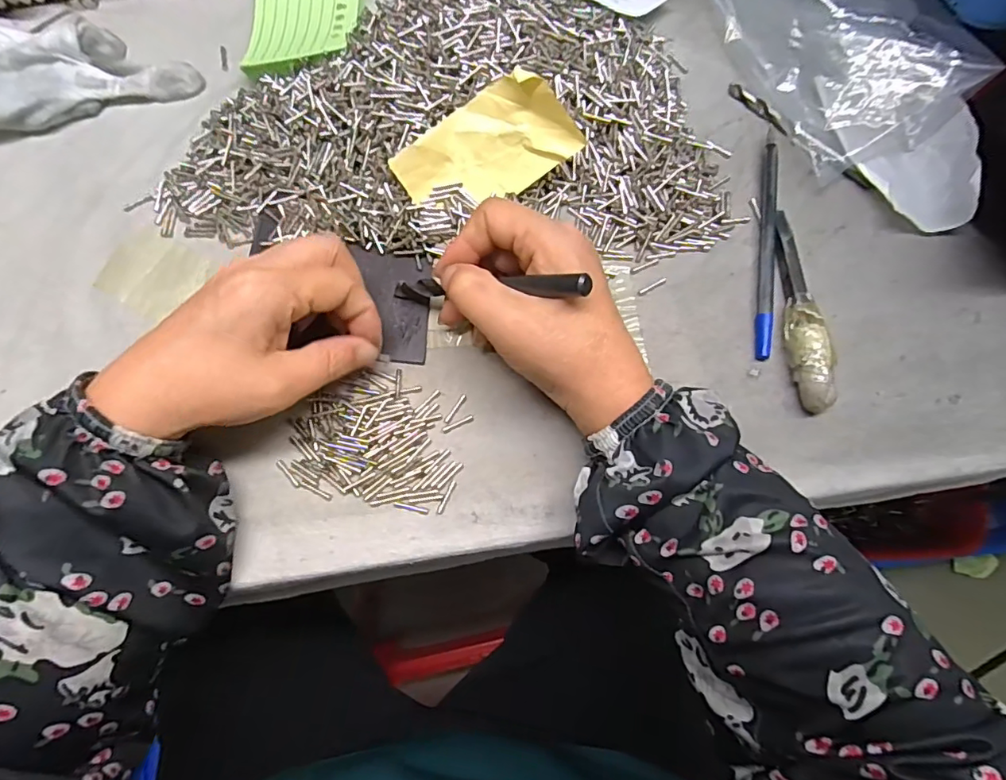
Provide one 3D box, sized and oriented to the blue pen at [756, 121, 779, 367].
[{"bbox_3d":[0.148,-0.084,0.294,0.008,0.007,0.138,8,75,5],"label":"blue pen"}]

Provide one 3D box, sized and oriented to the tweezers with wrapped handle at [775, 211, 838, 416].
[{"bbox_3d":[0.158,-0.043,0.280,0.017,0.017,0.111,-1,77,0],"label":"tweezers with wrapped handle"}]

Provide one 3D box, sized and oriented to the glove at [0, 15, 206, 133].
[{"bbox_3d":[-0.278,-0.185,0.311,0.167,0.024,0.072,11,75,6],"label":"glove"}]

